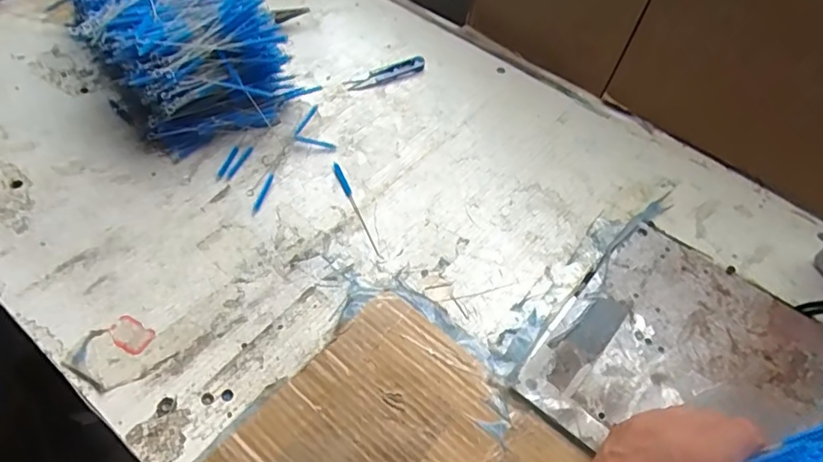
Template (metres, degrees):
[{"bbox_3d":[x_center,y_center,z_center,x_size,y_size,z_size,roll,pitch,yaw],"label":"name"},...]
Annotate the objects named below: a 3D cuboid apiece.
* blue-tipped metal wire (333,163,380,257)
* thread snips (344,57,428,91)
[{"bbox_3d":[-0.054,-0.024,0.528,0.007,0.004,0.120,-17,55,-18],"label":"blue-tipped metal wire"},{"bbox_3d":[-0.031,-0.190,0.651,0.104,0.008,0.026,-24,58,-22],"label":"thread snips"}]

